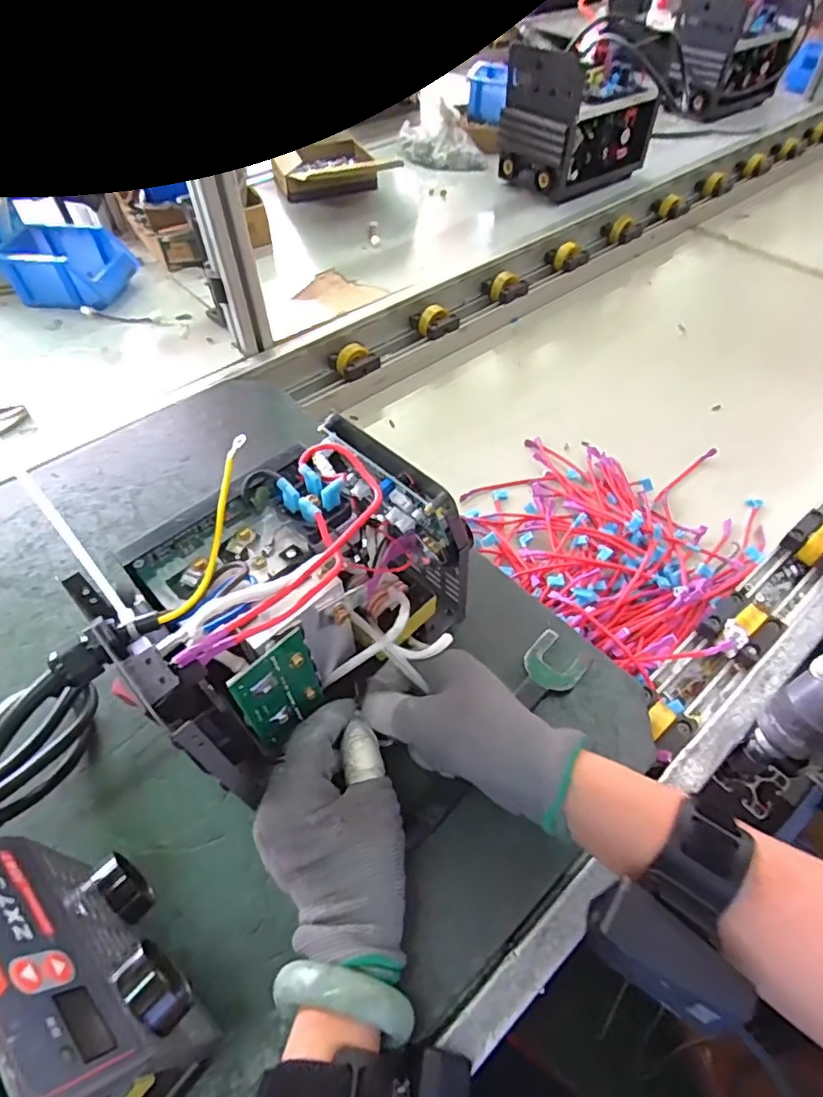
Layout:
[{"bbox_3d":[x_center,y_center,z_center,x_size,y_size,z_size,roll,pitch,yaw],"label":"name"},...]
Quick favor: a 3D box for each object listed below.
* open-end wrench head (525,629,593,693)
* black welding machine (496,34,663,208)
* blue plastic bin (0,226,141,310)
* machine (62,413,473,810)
[{"bbox_3d":[0.110,0.088,0.430,0.047,0.005,0.043,-38,61,-26],"label":"open-end wrench head"},{"bbox_3d":[0.288,-0.739,0.979,0.238,0.204,0.148,-31,58,-22],"label":"black welding machine"},{"bbox_3d":[-0.475,-0.391,0.779,0.152,0.066,0.114,10,53,9],"label":"blue plastic bin"},{"bbox_3d":[-0.063,0.039,0.363,0.201,0.152,0.119,-38,61,-24],"label":"machine"}]

